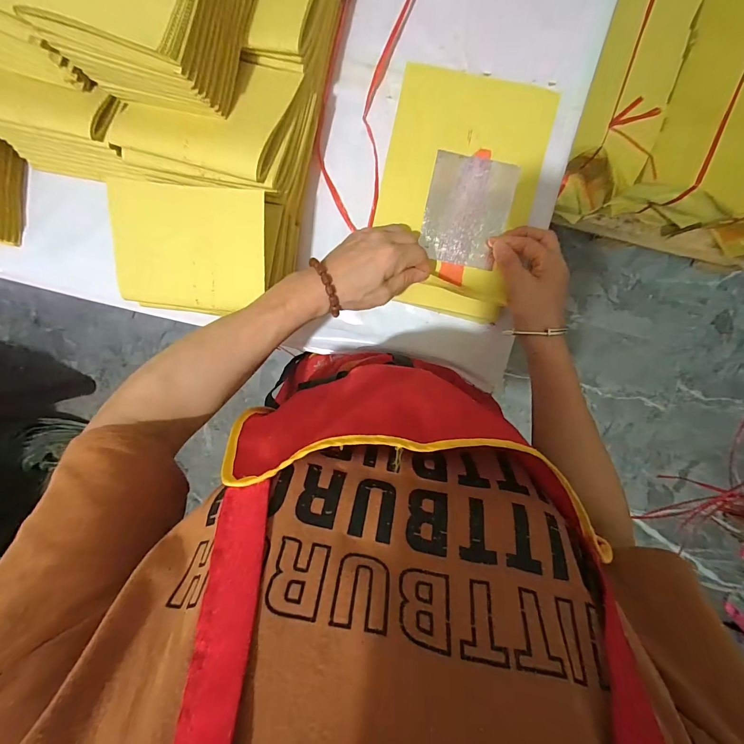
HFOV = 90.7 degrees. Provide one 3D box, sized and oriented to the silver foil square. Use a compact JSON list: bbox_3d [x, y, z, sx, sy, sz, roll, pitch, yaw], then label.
[{"bbox_3d":[0.099,-0.167,0.383,0.084,0.004,0.104,11,100,2],"label":"silver foil square"}]

